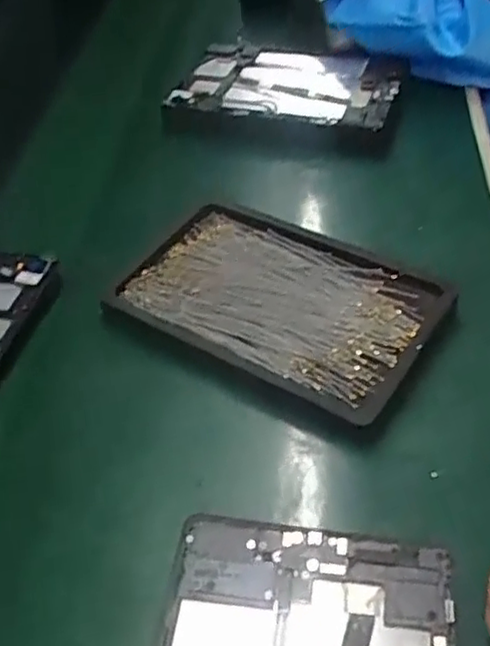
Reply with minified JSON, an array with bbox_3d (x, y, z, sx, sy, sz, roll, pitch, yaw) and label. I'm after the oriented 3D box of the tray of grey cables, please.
[{"bbox_3d":[0.027,-0.021,0.549,0.242,0.018,0.155,21,52,25],"label":"tray of grey cables"}]

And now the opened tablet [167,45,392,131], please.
[{"bbox_3d":[0.050,-0.271,0.768,0.232,0.017,0.148,9,48,15],"label":"opened tablet"}]

